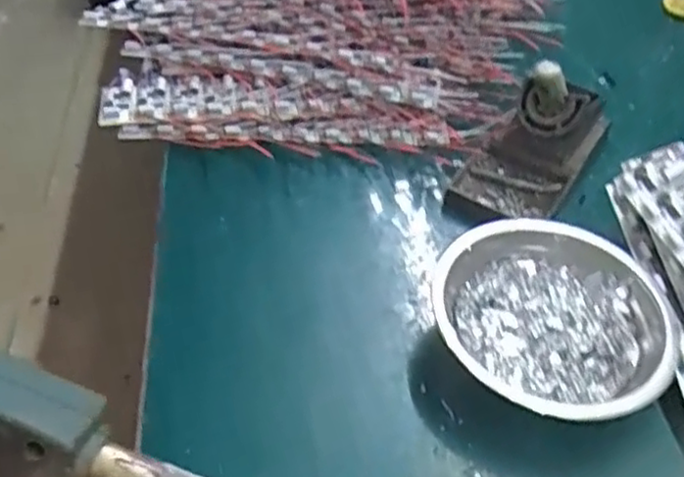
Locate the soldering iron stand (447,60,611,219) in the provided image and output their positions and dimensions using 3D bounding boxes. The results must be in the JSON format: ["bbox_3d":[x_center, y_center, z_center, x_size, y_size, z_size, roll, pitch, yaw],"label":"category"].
[{"bbox_3d":[0.138,-0.079,0.490,0.070,0.072,0.134,27,51,20],"label":"soldering iron stand"}]

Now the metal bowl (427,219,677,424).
[{"bbox_3d":[0.114,0.048,0.395,0.123,0.037,0.129,2,47,-2],"label":"metal bowl"}]

